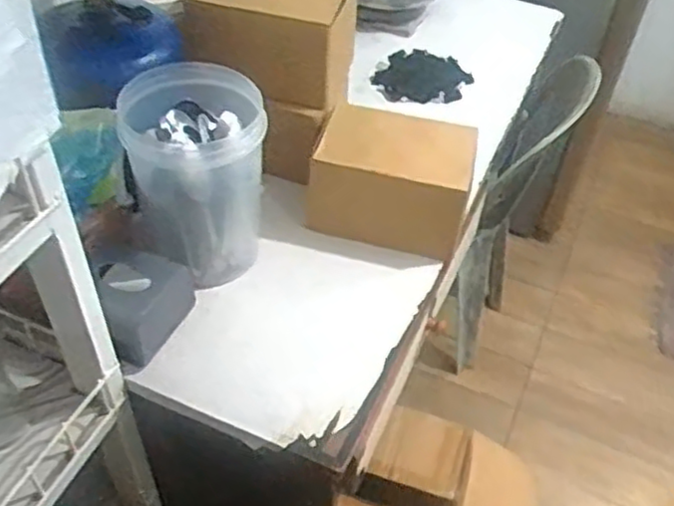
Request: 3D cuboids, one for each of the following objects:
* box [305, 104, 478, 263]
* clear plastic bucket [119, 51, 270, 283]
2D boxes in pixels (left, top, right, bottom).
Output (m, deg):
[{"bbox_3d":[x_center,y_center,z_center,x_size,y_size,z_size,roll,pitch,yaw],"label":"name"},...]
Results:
[{"bbox_3d":[0.069,-0.099,0.976,0.211,0.150,0.113,16,48,12],"label":"box"},{"bbox_3d":[-0.167,-0.078,0.853,0.138,0.236,0.139,2,47,-2],"label":"clear plastic bucket"}]

